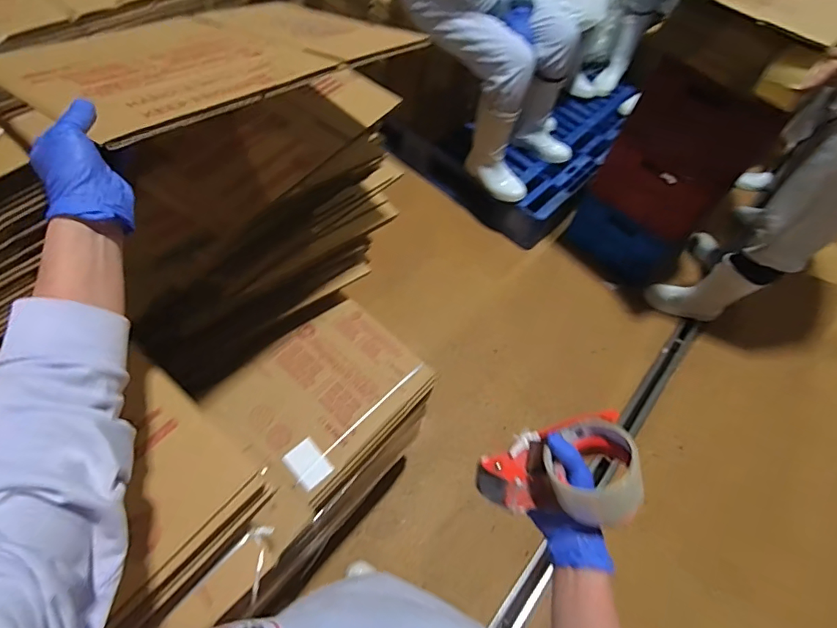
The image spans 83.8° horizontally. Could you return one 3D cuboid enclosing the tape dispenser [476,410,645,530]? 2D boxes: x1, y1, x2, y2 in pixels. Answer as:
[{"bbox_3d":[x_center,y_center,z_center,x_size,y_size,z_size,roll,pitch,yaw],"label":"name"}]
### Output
[{"bbox_3d":[0.137,0.153,0.459,0.148,0.089,0.081,-1,19,15],"label":"tape dispenser"}]

